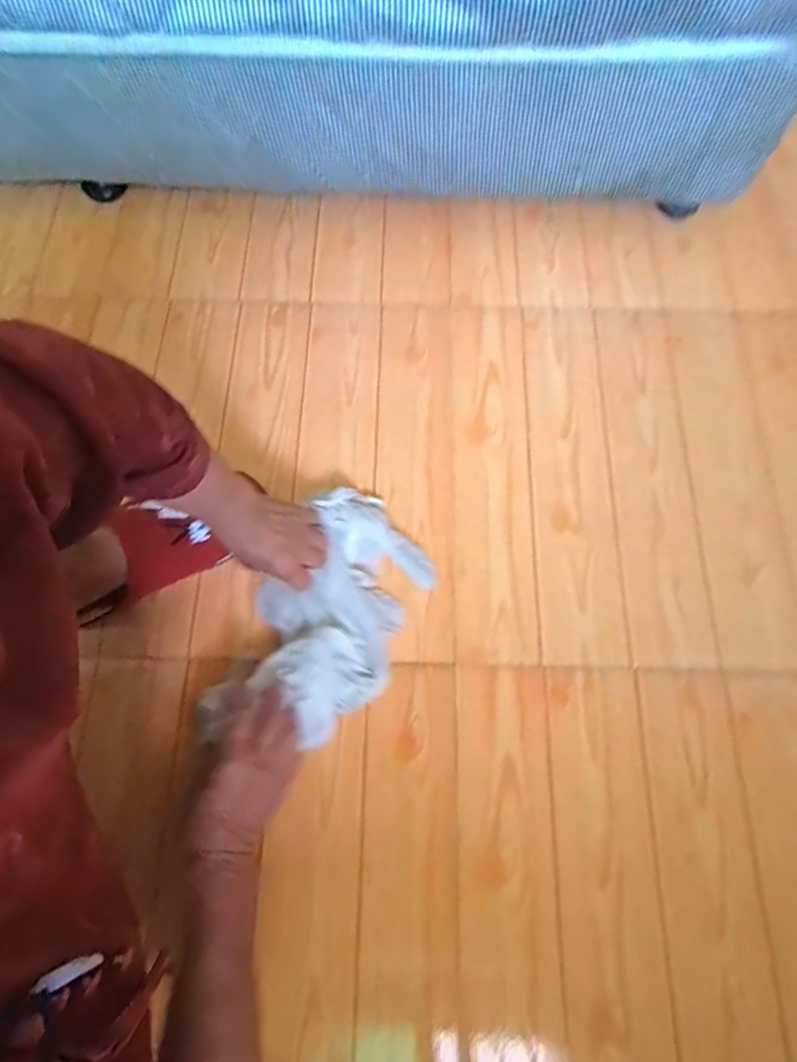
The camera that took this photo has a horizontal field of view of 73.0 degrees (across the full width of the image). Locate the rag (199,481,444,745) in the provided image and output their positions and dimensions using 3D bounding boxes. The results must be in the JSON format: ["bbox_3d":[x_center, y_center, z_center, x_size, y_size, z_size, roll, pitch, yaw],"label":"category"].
[{"bbox_3d":[-0.080,0.099,0.602,0.167,0.066,0.302,25,72,8],"label":"rag"}]

